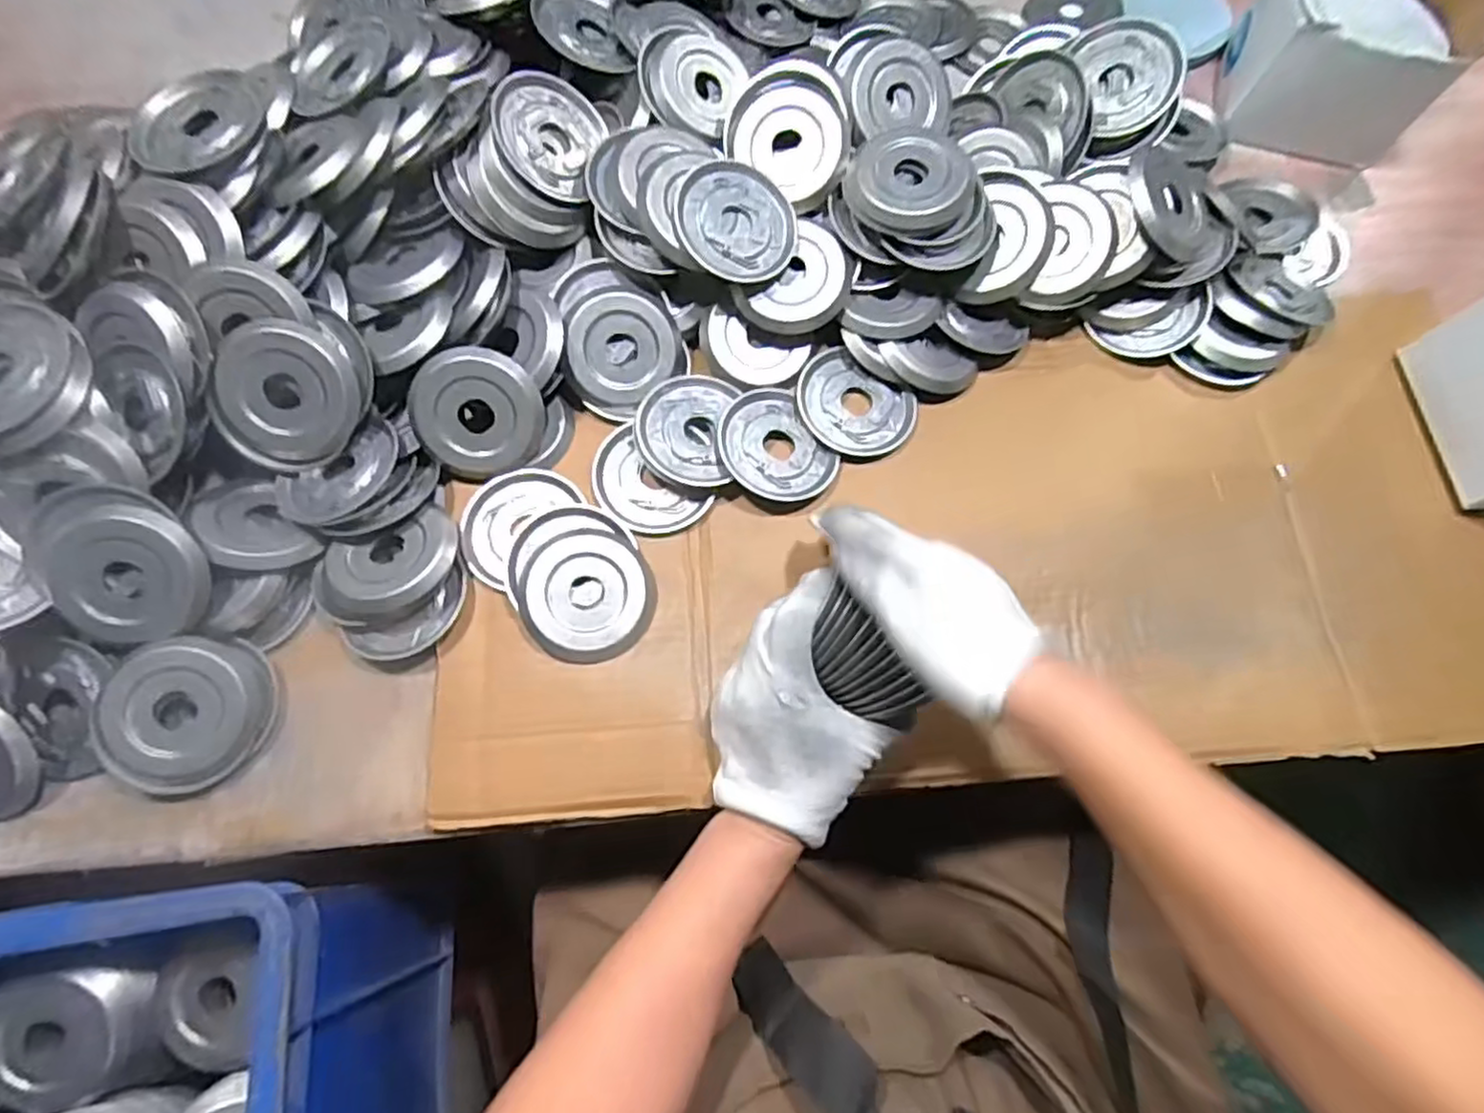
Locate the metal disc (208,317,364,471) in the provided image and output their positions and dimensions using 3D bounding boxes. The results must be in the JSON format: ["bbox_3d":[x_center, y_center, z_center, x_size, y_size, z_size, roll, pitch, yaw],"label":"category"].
[{"bbox_3d":[-0.289,-0.101,0.454,0.083,0.018,0.090,15,103,-10],"label":"metal disc"}]

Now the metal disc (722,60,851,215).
[{"bbox_3d":[0.036,-0.301,0.501,0.096,0.013,0.079,42,104,5],"label":"metal disc"}]

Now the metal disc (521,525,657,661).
[{"bbox_3d":[-0.100,0.024,0.464,0.082,0.017,0.085,1,71,-2],"label":"metal disc"}]

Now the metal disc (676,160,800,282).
[{"bbox_3d":[-0.003,-0.230,0.488,0.084,0.005,0.084,3,80,-18],"label":"metal disc"}]

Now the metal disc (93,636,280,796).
[{"bbox_3d":[-0.337,0.095,0.431,0.086,0.028,0.090,1,71,-2],"label":"metal disc"}]

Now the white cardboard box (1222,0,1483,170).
[{"bbox_3d":[0.498,-0.432,0.581,0.153,0.090,0.177,28,75,7],"label":"white cardboard box"}]

